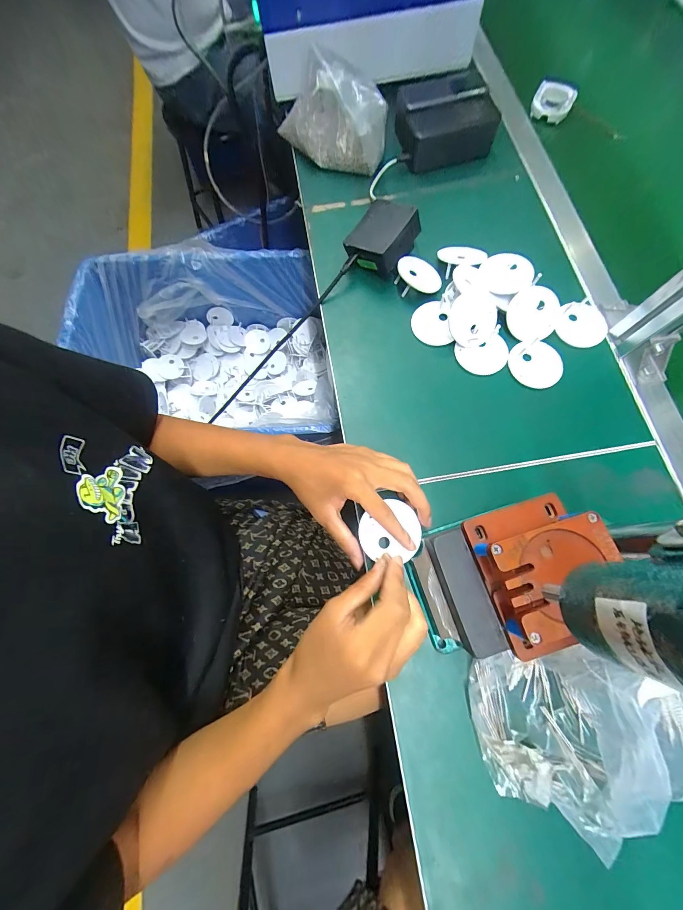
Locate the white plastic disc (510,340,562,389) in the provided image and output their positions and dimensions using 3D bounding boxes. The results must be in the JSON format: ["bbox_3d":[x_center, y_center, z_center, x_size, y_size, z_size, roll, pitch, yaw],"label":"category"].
[{"bbox_3d":[0.236,-0.109,0.389,0.063,0.006,0.056,8,84,3],"label":"white plastic disc"}]

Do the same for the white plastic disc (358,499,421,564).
[{"bbox_3d":[0.048,0.073,0.317,0.060,0.004,0.058,1,79,-5],"label":"white plastic disc"}]

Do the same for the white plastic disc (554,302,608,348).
[{"bbox_3d":[0.300,-0.163,0.399,0.061,0.012,0.061,0,73,0],"label":"white plastic disc"}]

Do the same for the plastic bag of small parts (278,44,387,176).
[{"bbox_3d":[-0.013,-0.474,0.442,0.162,0.117,0.068,19,74,6],"label":"plastic bag of small parts"}]

